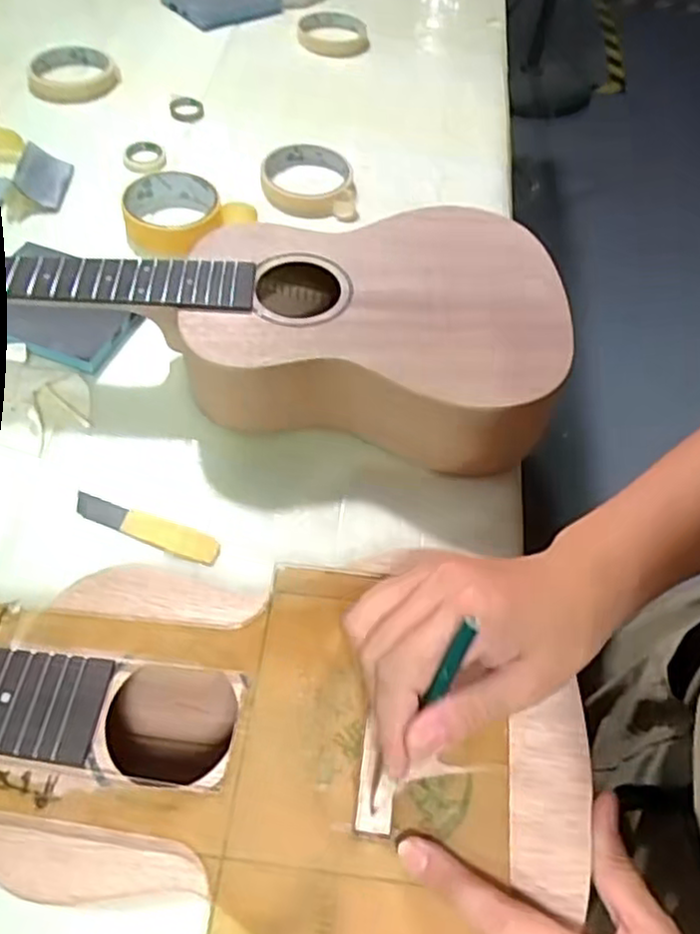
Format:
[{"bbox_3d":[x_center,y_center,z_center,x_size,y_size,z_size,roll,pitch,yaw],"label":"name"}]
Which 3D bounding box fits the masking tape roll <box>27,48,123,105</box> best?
[{"bbox_3d":[-0.294,-0.416,0.759,0.089,0.017,0.096,-13,57,-12],"label":"masking tape roll"}]

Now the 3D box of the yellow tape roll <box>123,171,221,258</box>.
[{"bbox_3d":[-0.155,-0.222,0.626,0.079,0.028,0.090,-5,55,-8],"label":"yellow tape roll"}]

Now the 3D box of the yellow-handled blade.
[{"bbox_3d":[-0.132,0.040,0.460,0.100,0.006,0.020,19,55,9],"label":"yellow-handled blade"}]

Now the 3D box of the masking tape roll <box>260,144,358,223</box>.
[{"bbox_3d":[-0.040,-0.271,0.676,0.086,0.021,0.094,-3,55,-7],"label":"masking tape roll"}]

